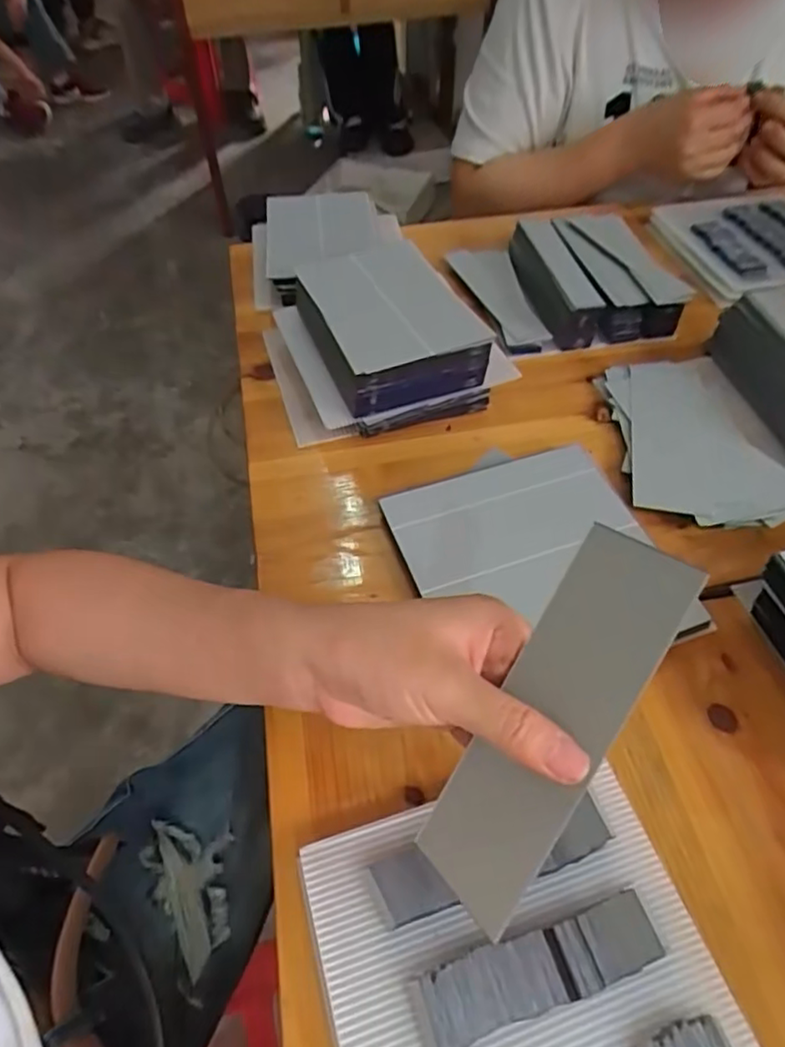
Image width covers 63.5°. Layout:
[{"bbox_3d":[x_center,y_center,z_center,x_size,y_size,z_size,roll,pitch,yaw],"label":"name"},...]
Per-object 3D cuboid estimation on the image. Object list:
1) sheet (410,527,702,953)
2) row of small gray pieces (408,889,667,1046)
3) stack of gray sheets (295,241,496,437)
[{"bbox_3d":[0.060,0.077,0.246,0.049,0.006,0.152,33,99,46],"label":"sheet"},{"bbox_3d":[0.062,0.187,0.266,0.107,0.007,0.029,-17,53,-11],"label":"row of small gray pieces"},{"bbox_3d":[-0.002,-0.154,0.517,0.122,0.066,0.170,-16,53,-11],"label":"stack of gray sheets"}]

